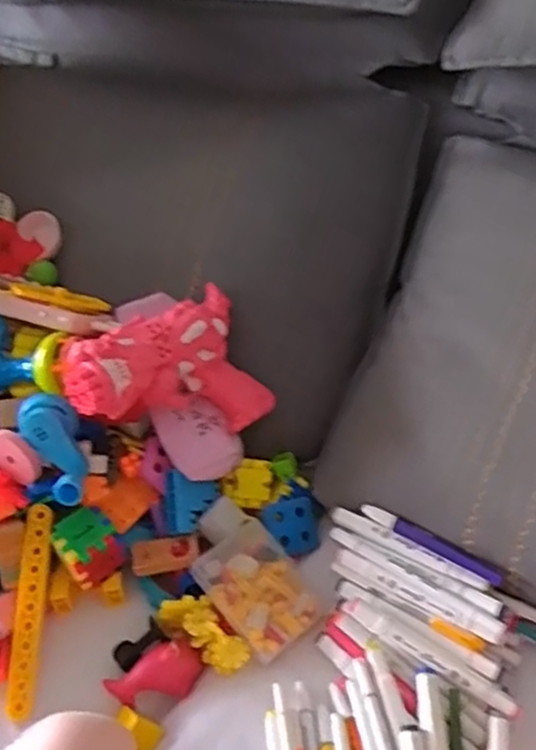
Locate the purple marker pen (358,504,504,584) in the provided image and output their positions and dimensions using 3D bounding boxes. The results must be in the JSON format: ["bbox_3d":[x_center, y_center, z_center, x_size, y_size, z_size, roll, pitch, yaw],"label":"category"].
[{"bbox_3d":[0.138,0.143,0.615,0.129,0.012,0.011,26,55,28],"label":"purple marker pen"}]

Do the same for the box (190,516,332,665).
[{"bbox_3d":[-0.007,0.193,0.651,0.081,0.033,0.107,-33,52,-23],"label":"box"}]

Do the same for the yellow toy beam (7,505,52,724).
[{"bbox_3d":[-0.209,0.206,0.633,0.023,0.008,0.175,8,72,-24],"label":"yellow toy beam"}]

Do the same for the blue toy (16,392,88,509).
[{"bbox_3d":[-0.190,0.066,0.654,0.047,0.039,0.108,-22,76,-14],"label":"blue toy"}]

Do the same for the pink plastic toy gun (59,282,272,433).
[{"bbox_3d":[-0.101,-0.015,0.669,0.179,0.134,0.048,-6,-4,-38],"label":"pink plastic toy gun"}]

